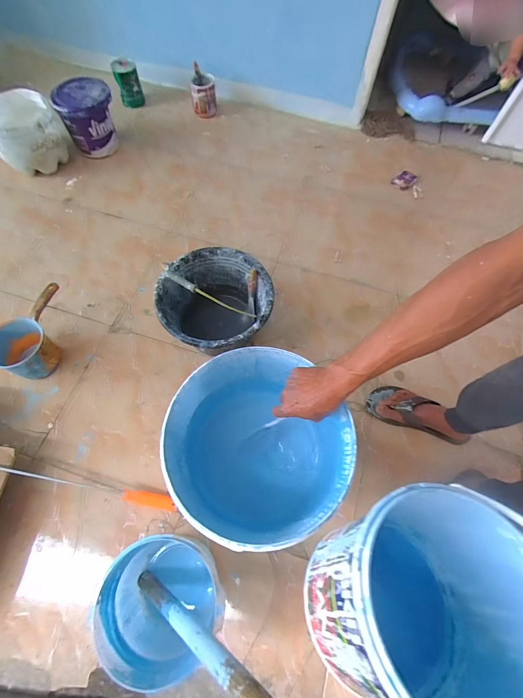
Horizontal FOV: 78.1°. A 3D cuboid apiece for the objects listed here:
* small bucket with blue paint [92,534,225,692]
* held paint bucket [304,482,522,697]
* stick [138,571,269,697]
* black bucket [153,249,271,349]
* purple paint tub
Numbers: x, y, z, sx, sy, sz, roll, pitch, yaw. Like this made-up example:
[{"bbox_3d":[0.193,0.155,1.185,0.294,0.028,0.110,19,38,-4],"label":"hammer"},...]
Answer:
[{"bbox_3d":[-0.180,0.484,0.642,0.211,0.198,0.205,1,66,-2],"label":"small bucket with blue paint"},{"bbox_3d":[0.179,0.276,0.344,0.235,0.238,0.190,14,51,3],"label":"held paint bucket"},{"bbox_3d":[-0.102,0.465,0.518,0.038,0.478,0.031,33,62,-31],"label":"stick"},{"bbox_3d":[-0.125,-0.107,0.914,0.291,0.189,0.292,1,66,-2],"label":"black bucket"},{"bbox_3d":[-0.642,-0.863,1.214,0.195,0.190,0.177,-22,69,-12],"label":"purple paint tub"}]

